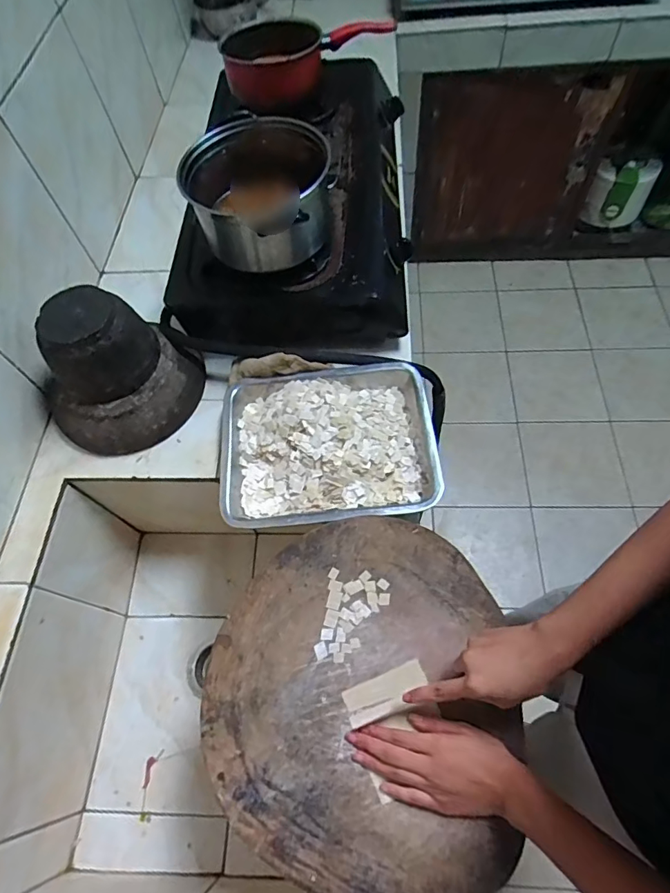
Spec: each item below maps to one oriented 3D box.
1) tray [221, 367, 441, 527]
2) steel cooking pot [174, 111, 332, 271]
[{"bbox_3d":[-0.013,-0.005,0.690,0.300,0.051,0.233,-6,62,1],"label":"tray"},{"bbox_3d":[-0.104,-0.363,0.686,0.174,0.119,0.187,-2,62,3],"label":"steel cooking pot"}]

